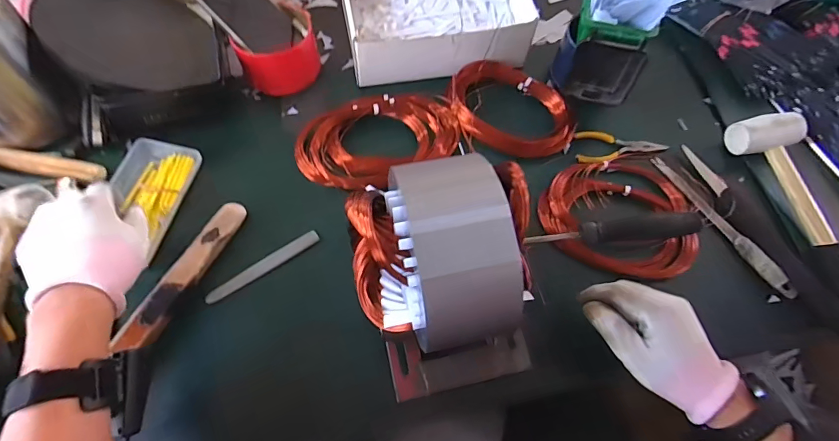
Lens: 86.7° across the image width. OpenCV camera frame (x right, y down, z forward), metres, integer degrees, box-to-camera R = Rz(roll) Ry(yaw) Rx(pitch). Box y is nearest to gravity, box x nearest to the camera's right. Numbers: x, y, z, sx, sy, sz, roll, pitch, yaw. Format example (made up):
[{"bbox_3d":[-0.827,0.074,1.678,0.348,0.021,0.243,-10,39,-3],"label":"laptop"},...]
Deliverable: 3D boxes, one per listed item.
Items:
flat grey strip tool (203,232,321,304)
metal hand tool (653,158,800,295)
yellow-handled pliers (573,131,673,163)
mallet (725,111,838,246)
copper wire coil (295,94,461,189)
[{"bbox_3d":[-0.171,0.050,0.490,0.131,0.005,0.018,-33,77,-18],"label":"flat grey strip tool"},{"bbox_3d":[0.359,0.002,0.528,0.019,0.014,0.208,-29,70,-15],"label":"metal hand tool"},{"bbox_3d":[0.260,-0.092,0.567,0.116,0.011,0.047,1,65,-3],"label":"yellow-handled pliers"},{"bbox_3d":[0.458,-0.054,0.541,0.083,0.043,0.174,-14,67,-9],"label":"mallet"},{"bbox_3d":[-0.050,-0.105,0.550,0.202,0.036,0.128,-26,69,-14],"label":"copper wire coil"}]

